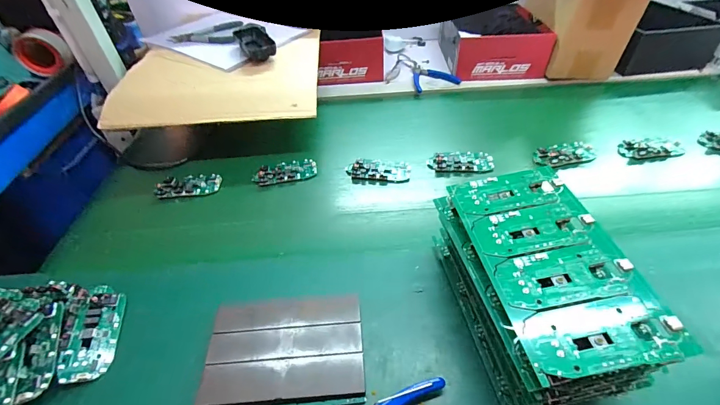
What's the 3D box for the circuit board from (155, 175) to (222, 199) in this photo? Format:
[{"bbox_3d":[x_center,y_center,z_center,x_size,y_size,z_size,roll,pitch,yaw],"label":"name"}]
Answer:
[{"bbox_3d":[-0.259,-0.027,0.527,0.090,0.013,0.044,-9,44,-5],"label":"circuit board"}]

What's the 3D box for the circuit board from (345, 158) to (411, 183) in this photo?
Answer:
[{"bbox_3d":[0.028,-0.052,0.537,0.098,0.018,0.046,0,44,4],"label":"circuit board"}]

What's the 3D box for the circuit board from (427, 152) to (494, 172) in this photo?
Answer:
[{"bbox_3d":[0.157,-0.063,0.543,0.098,0.011,0.044,1,44,5],"label":"circuit board"}]

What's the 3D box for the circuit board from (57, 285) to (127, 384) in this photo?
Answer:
[{"bbox_3d":[-0.269,0.132,0.356,0.042,0.006,0.096,14,46,-22],"label":"circuit board"}]

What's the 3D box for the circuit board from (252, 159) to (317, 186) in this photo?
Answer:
[{"bbox_3d":[-0.117,-0.049,0.541,0.097,0.014,0.042,-13,45,-10],"label":"circuit board"}]

